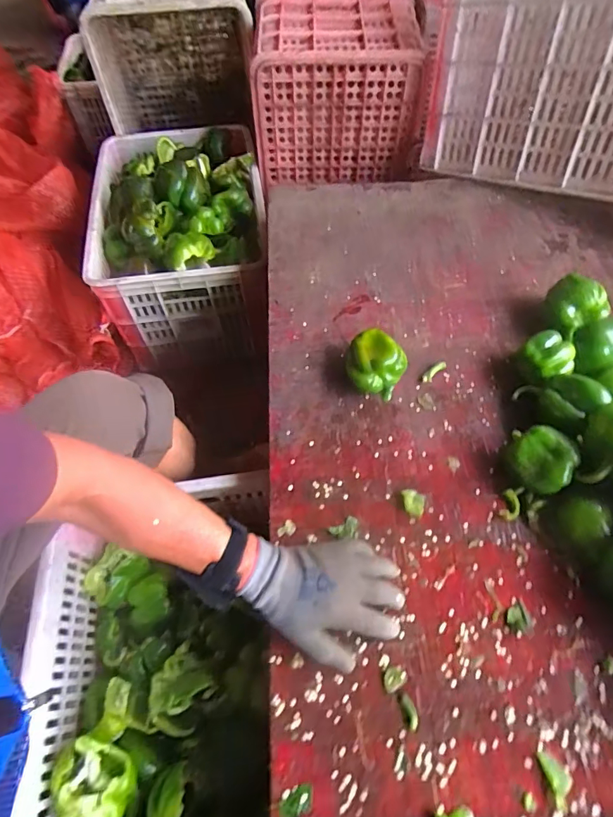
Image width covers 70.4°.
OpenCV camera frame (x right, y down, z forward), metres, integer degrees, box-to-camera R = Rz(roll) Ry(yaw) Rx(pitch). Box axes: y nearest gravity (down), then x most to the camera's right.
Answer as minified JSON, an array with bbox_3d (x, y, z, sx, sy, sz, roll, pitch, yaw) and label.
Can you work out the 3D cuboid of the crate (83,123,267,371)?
[{"bbox_3d":[-0.289,-0.425,1.046,0.369,0.273,0.613,-8,60,-4],"label":"crate"}]

